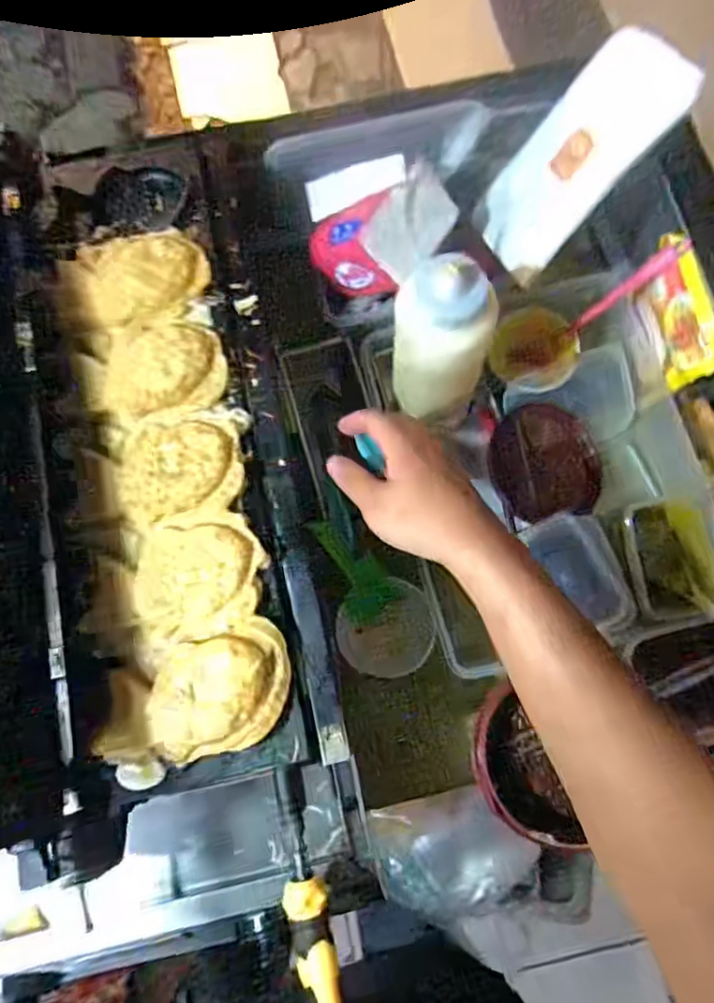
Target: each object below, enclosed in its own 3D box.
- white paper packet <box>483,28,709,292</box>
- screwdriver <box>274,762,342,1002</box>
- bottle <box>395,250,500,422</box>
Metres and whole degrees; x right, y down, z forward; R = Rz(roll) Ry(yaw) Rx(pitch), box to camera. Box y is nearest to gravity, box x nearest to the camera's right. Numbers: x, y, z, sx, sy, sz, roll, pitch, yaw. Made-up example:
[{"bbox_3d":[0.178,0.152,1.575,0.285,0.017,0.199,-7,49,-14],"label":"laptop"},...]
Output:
[{"bbox_3d":[0.195,-0.306,0.534,0.016,0.197,0.109,-1,53,-40],"label":"white paper packet"},{"bbox_3d":[-0.029,0.266,0.372,0.027,0.032,0.185,-11,79,-3],"label":"screwdriver"},{"bbox_3d":[0.071,-0.135,0.508,0.064,0.159,0.079,-24,80,-5],"label":"bottle"}]

